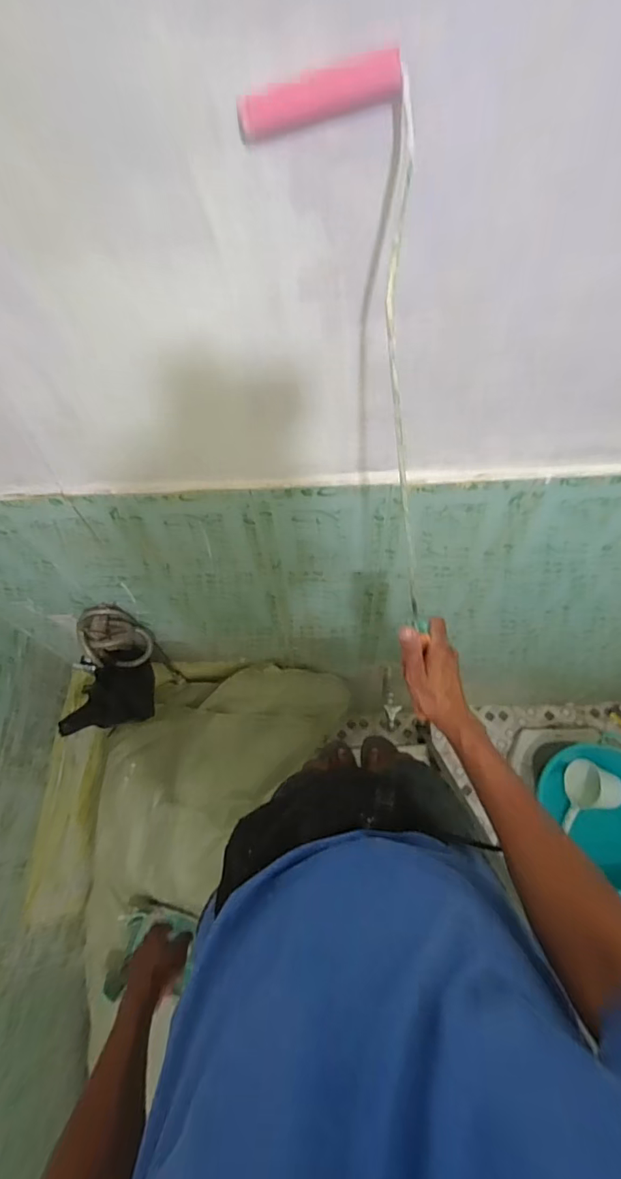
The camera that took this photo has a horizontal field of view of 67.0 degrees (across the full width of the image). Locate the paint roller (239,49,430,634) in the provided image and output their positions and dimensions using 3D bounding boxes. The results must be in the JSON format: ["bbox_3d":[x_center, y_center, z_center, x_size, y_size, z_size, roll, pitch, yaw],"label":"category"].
[{"bbox_3d":[0.042,-0.146,0.427,0.109,0.467,0.039,-11,30,-2],"label":"paint roller"}]

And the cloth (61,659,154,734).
[{"bbox_3d":[-0.453,0.246,1.096,0.039,0.224,0.160,7,93,33],"label":"cloth"}]

